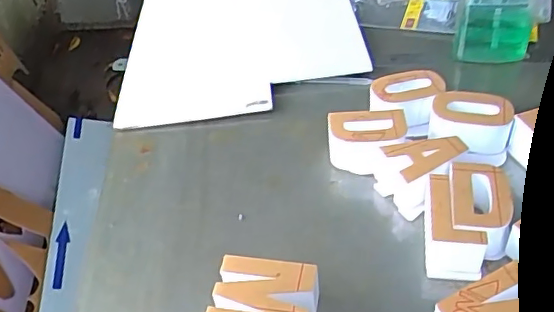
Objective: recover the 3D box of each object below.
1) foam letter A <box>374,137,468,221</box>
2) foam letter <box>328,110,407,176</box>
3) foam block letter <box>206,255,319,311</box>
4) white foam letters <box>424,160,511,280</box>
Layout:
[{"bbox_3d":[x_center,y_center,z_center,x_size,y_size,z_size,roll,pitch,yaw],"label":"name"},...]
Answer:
[{"bbox_3d":[0.152,0.013,0.583,0.086,0.051,0.066,-22,45,-16],"label":"foam letter A"},{"bbox_3d":[0.099,-0.015,0.618,0.083,0.048,0.064,0,43,7],"label":"foam letter"},{"bbox_3d":[-0.010,0.130,0.476,0.084,0.043,0.072,5,44,12],"label":"foam block letter"},{"bbox_3d":[0.178,0.059,0.533,0.075,0.052,0.113,6,44,13],"label":"white foam letters"}]

